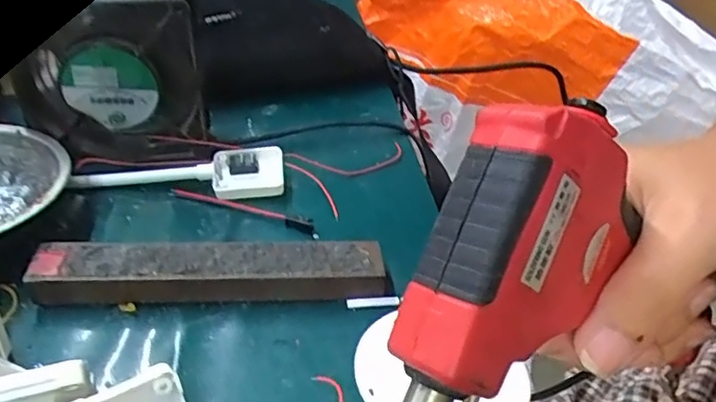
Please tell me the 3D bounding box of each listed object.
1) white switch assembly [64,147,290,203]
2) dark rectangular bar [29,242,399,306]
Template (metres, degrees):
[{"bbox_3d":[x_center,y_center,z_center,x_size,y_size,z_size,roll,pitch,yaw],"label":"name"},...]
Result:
[{"bbox_3d":[-0.119,-0.015,0.412,0.138,0.026,0.038,-5,37,-15],"label":"white switch assembly"},{"bbox_3d":[-0.081,0.041,0.342,0.188,0.024,0.029,1,36,-7],"label":"dark rectangular bar"}]

